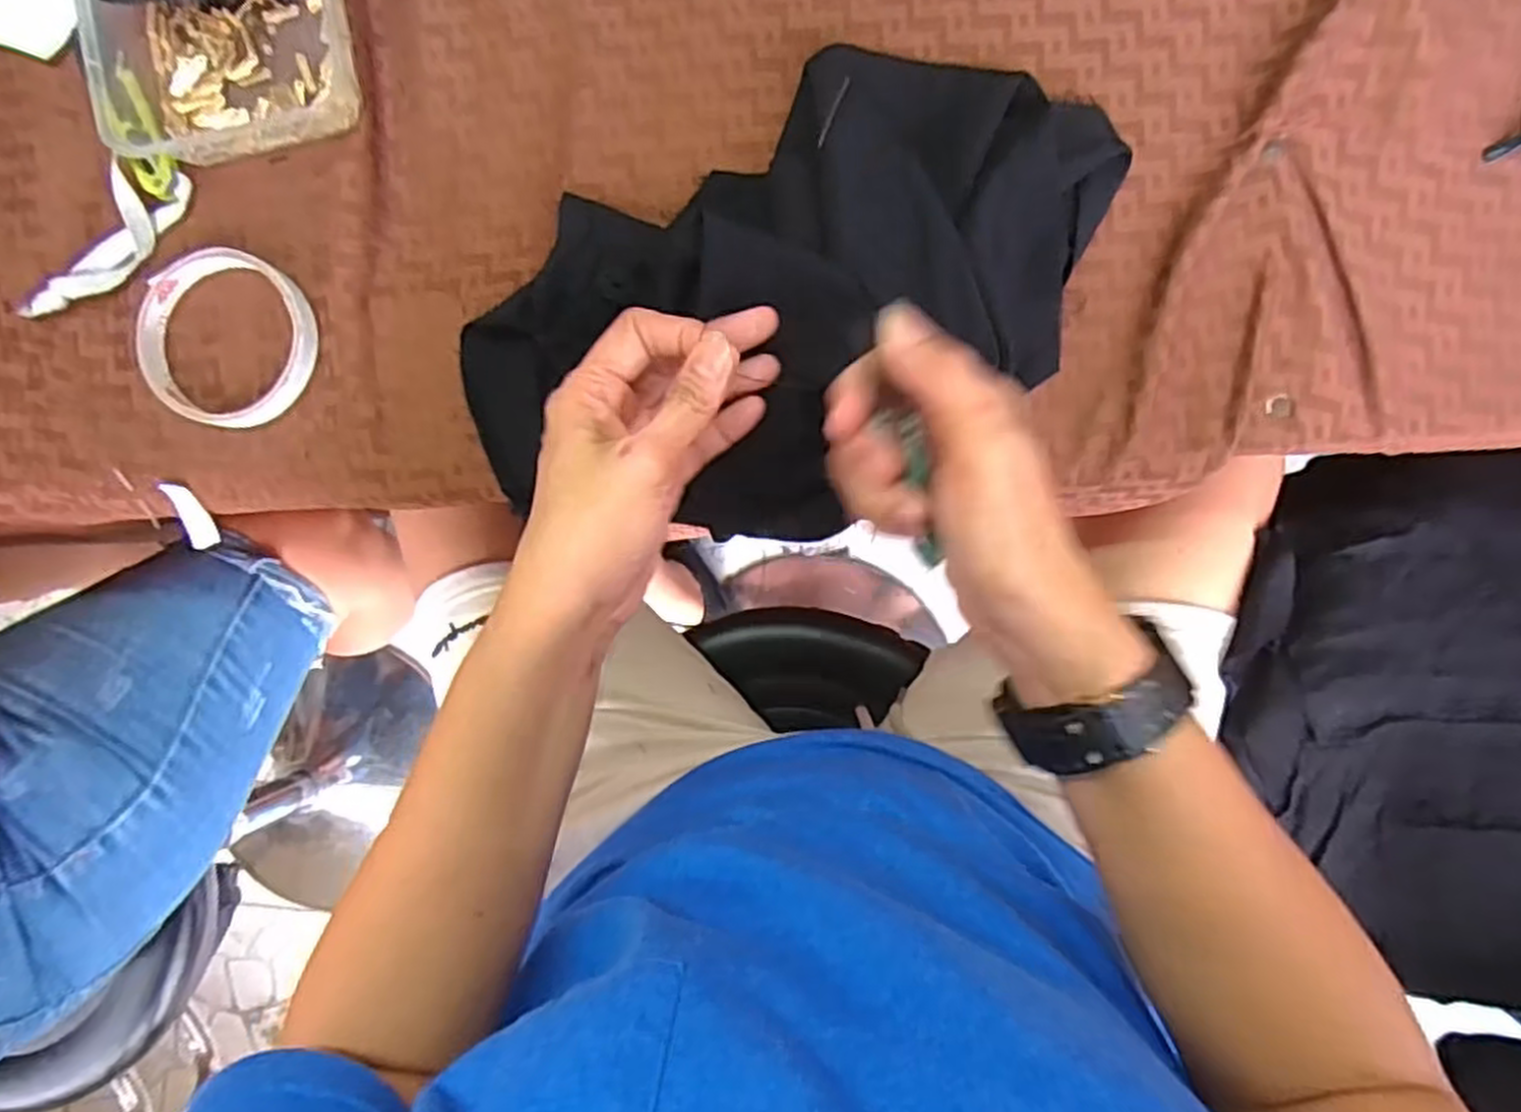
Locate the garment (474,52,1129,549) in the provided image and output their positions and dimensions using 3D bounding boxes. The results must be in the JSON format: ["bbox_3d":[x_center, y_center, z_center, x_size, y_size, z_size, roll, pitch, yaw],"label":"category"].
[{"bbox_3d":[0.019,-0.120,0.363,0.316,0.042,0.175,-26,89,2],"label":"garment"}]

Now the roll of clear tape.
[{"bbox_3d":[-0.264,-0.107,0.387,0.087,0.014,0.083,0,90,3],"label":"roll of clear tape"}]

